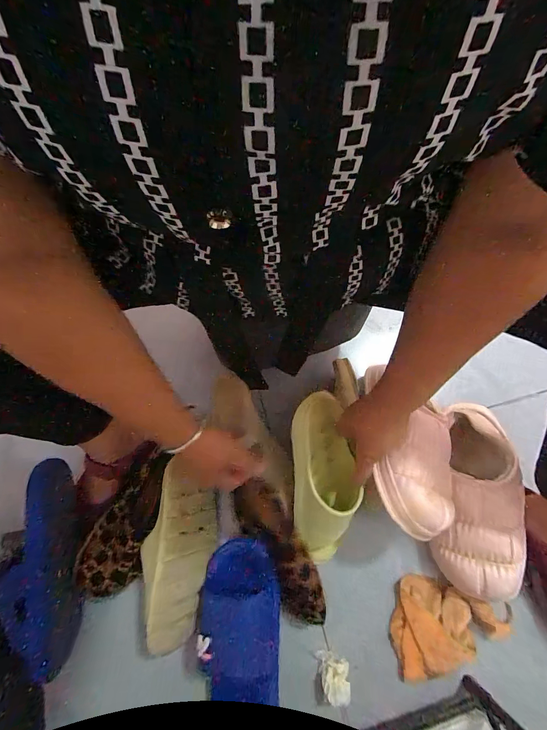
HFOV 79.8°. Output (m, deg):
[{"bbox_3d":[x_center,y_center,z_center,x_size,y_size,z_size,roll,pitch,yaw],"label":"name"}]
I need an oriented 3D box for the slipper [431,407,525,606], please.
[{"bbox_3d":[0.301,0.194,0.491,0.090,0.083,0.266,10,72,4],"label":"slipper"}]

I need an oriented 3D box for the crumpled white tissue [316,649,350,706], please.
[{"bbox_3d":[0.087,0.444,0.465,0.042,0.034,0.051,0,71,1],"label":"crumpled white tissue"}]

